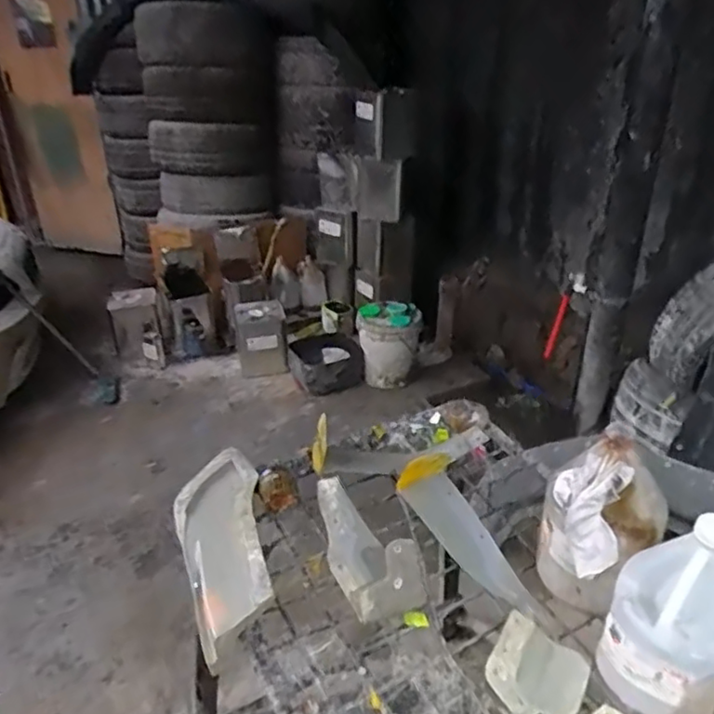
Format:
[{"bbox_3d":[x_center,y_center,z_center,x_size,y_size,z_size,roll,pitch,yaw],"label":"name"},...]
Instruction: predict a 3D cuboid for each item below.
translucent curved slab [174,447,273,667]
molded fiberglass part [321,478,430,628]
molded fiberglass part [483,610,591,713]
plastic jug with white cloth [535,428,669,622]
[{"bbox_3d":[-0.213,0.283,0.983,0.130,0.043,0.355,-22,38,-1],"label":"translucent curved slab"},{"bbox_3d":[-0.003,0.271,0.990,0.100,0.110,0.275,-12,30,-21],"label":"molded fiberglass part"},{"bbox_3d":[0.232,0.410,0.820,0.117,0.034,0.109,32,48,16],"label":"molded fiberglass part"},{"bbox_3d":[0.331,0.220,0.862,0.134,0.259,0.136,-7,28,-13],"label":"plastic jug with white cloth"}]

